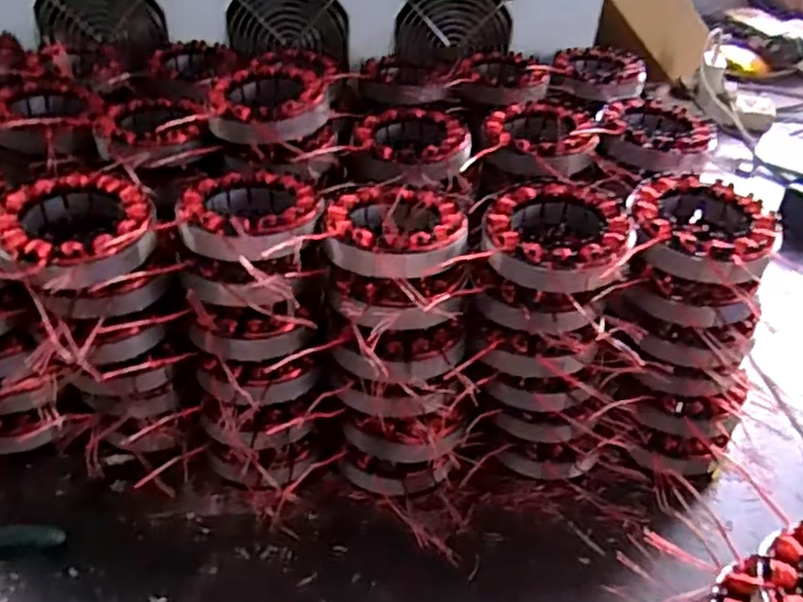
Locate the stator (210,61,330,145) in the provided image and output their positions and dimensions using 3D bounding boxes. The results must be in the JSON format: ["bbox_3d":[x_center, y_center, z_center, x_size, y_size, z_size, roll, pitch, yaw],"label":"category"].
[{"bbox_3d":[-0.096,-0.140,0.507,0.081,0.038,0.090,-5,38,-11],"label":"stator"}]

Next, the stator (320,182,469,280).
[{"bbox_3d":[-0.002,-0.044,0.425,0.084,0.023,0.090,3,37,-1],"label":"stator"}]

